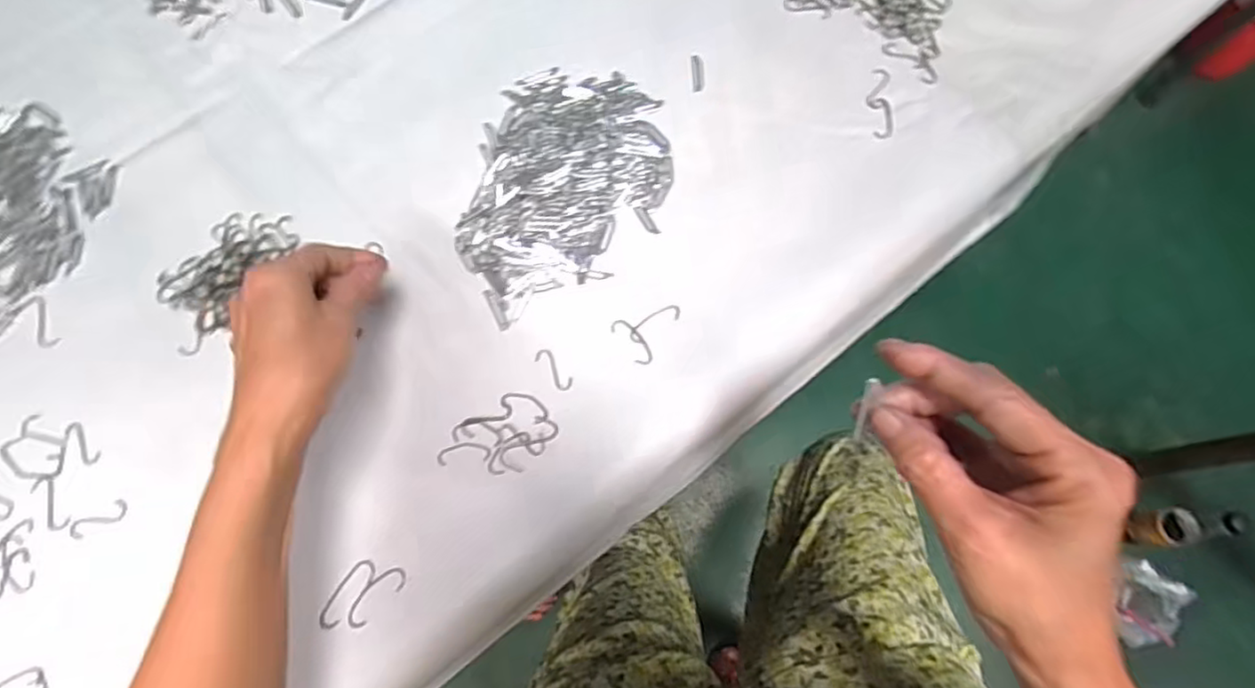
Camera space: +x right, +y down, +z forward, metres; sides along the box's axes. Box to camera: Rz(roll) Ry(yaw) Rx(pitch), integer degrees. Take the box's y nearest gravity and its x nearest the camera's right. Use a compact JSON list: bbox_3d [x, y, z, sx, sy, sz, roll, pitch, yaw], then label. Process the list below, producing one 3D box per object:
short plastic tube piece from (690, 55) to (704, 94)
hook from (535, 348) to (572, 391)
[{"bbox_3d":[0.054,-0.207,0.501,0.010,0.004,0.033,-3,73,0],"label":"short plastic tube piece"},{"bbox_3d":[-0.049,0.017,0.434,0.012,0.004,0.033,-40,76,-10],"label":"hook"}]

